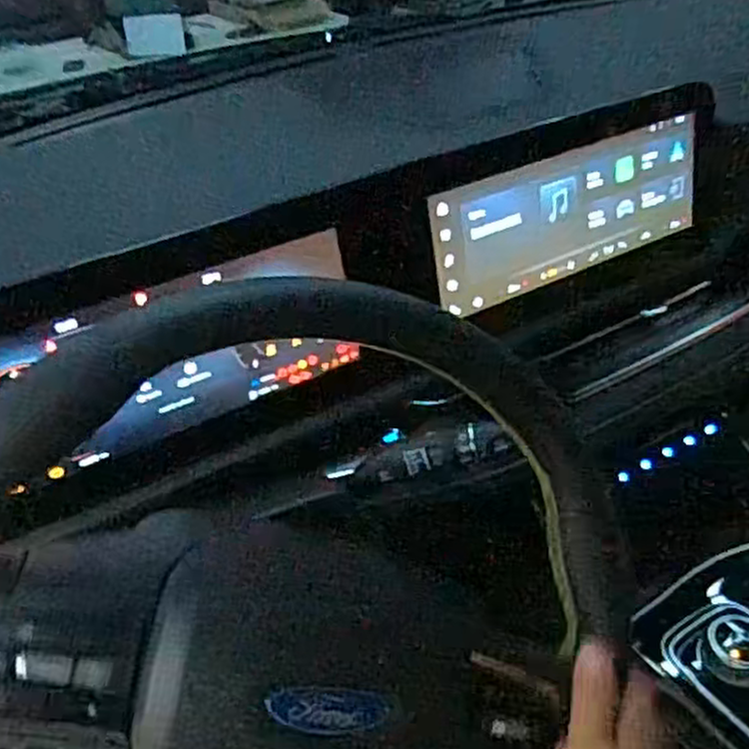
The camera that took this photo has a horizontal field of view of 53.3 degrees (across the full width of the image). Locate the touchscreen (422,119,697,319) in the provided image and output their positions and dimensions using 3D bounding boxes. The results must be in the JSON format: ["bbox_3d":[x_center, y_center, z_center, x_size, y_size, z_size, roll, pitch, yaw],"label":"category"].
[{"bbox_3d":[0.173,-0.139,0.651,0.286,0.103,0.023,-23,39,-21],"label":"touchscreen"}]

